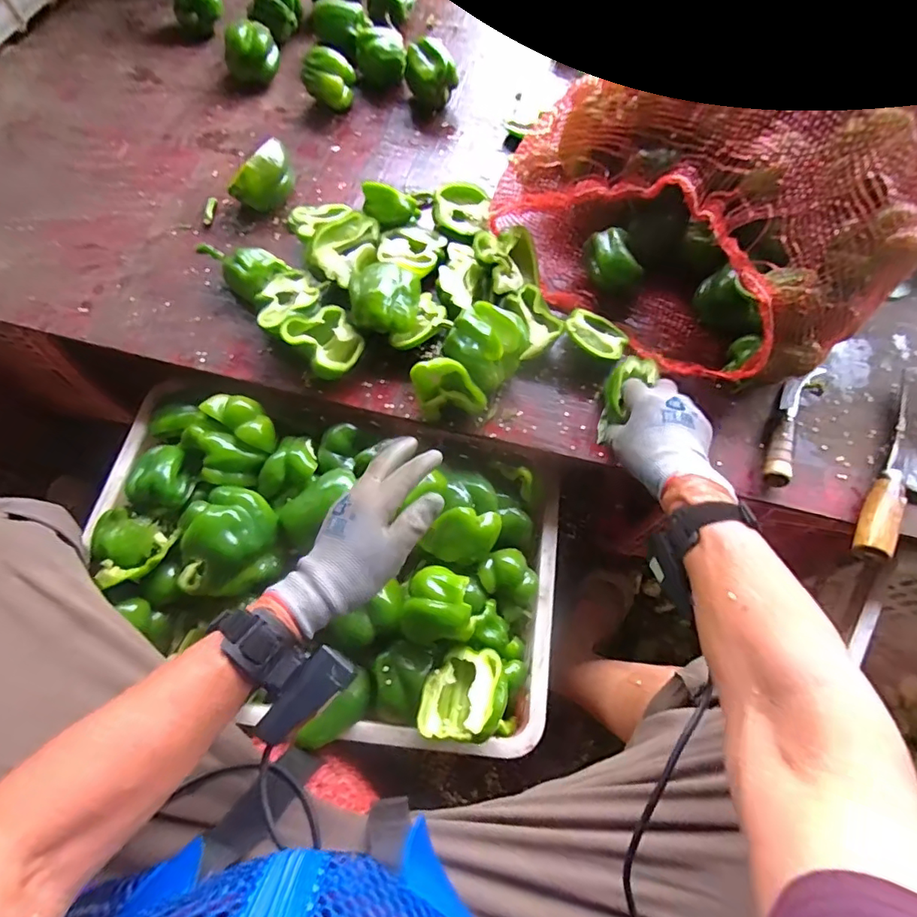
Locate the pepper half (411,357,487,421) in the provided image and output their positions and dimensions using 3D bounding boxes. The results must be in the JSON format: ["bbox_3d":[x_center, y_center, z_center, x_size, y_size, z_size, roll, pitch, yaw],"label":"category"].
[{"bbox_3d":[-0.010,-0.074,0.542,0.077,0.060,0.046,0,66,-2],"label":"pepper half"}]

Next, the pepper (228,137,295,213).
[{"bbox_3d":[-0.248,-0.364,0.661,0.044,0.064,0.094,30,68,11],"label":"pepper"}]

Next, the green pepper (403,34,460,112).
[{"bbox_3d":[-0.039,-0.564,0.754,0.060,0.072,0.069,-26,69,-13],"label":"green pepper"}]

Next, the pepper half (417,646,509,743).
[{"bbox_3d":[0.006,0.217,0.471,0.073,0.050,0.080,12,69,1],"label":"pepper half"}]

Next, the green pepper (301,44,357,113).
[{"bbox_3d":[-0.188,-0.545,0.738,0.077,0.078,0.060,-7,66,-5],"label":"green pepper"}]

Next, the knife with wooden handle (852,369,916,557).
[{"bbox_3d":[0.486,0.012,0.533,0.083,0.028,0.251,33,71,9],"label":"knife with wooden handle"}]

